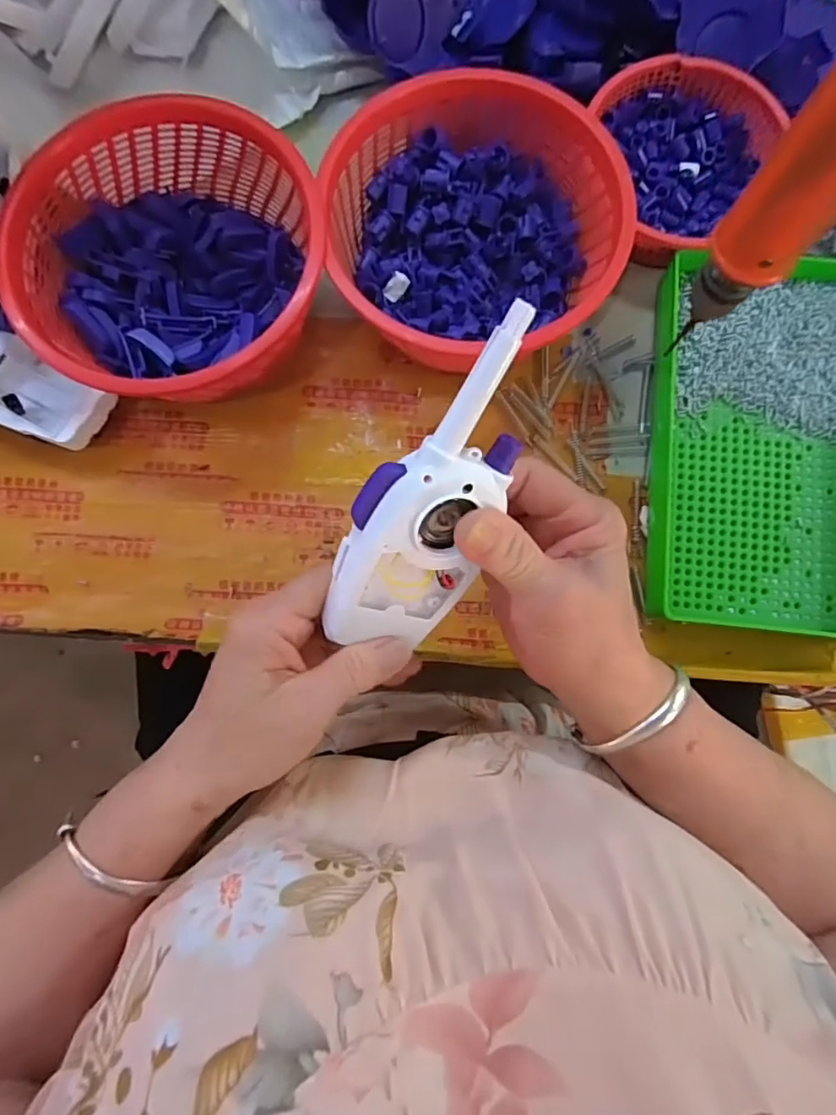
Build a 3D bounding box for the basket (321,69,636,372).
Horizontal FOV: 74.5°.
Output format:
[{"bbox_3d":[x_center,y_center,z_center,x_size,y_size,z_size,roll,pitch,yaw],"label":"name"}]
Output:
[{"bbox_3d":[0.030,-0.207,0.344,0.173,0.059,0.160,0,86,0],"label":"basket"}]

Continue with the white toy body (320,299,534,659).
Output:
[{"bbox_3d":[0.007,-0.027,0.235,0.060,0.032,0.153,14,118,-24],"label":"white toy body"}]

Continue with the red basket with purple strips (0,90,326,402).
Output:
[{"bbox_3d":[-0.146,-0.177,0.338,0.181,0.065,0.174,-4,81,-2],"label":"red basket with purple strips"}]

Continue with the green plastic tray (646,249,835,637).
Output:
[{"bbox_3d":[0.226,-0.076,0.349,0.150,0.032,0.239,5,86,1],"label":"green plastic tray"}]

